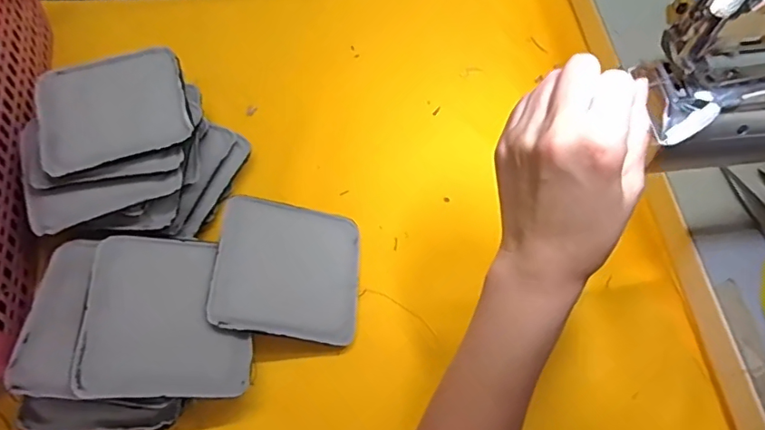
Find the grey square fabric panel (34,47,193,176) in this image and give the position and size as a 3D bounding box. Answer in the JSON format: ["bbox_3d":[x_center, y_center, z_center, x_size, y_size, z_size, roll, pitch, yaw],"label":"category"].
[{"bbox_3d":[-0.248,-0.099,0.473,0.128,0.008,0.119,-18,64,-10],"label":"grey square fabric panel"}]

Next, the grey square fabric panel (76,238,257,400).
[{"bbox_3d":[-0.171,0.081,0.419,0.125,0.013,0.126,8,64,-23],"label":"grey square fabric panel"}]

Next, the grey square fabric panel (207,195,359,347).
[{"bbox_3d":[-0.084,0.048,0.468,0.129,0.006,0.125,14,60,-23],"label":"grey square fabric panel"}]

